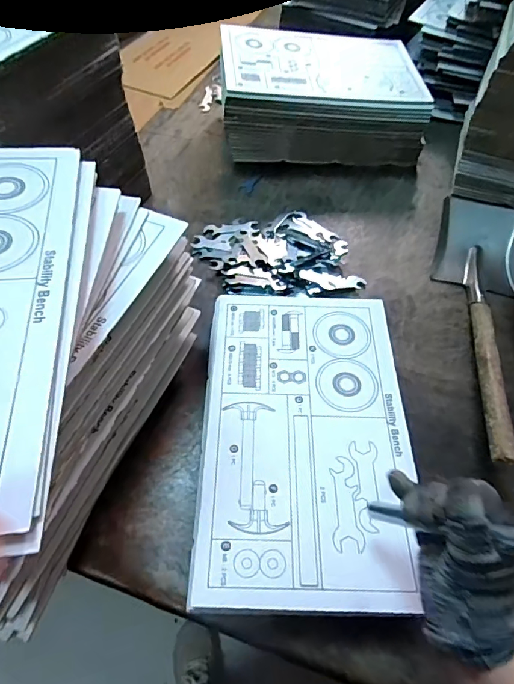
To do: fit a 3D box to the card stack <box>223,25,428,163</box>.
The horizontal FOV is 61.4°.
[{"bbox_3d":[0.117,-0.483,0.865,0.373,0.149,0.271,-2,57,-6],"label":"card stack"}]

